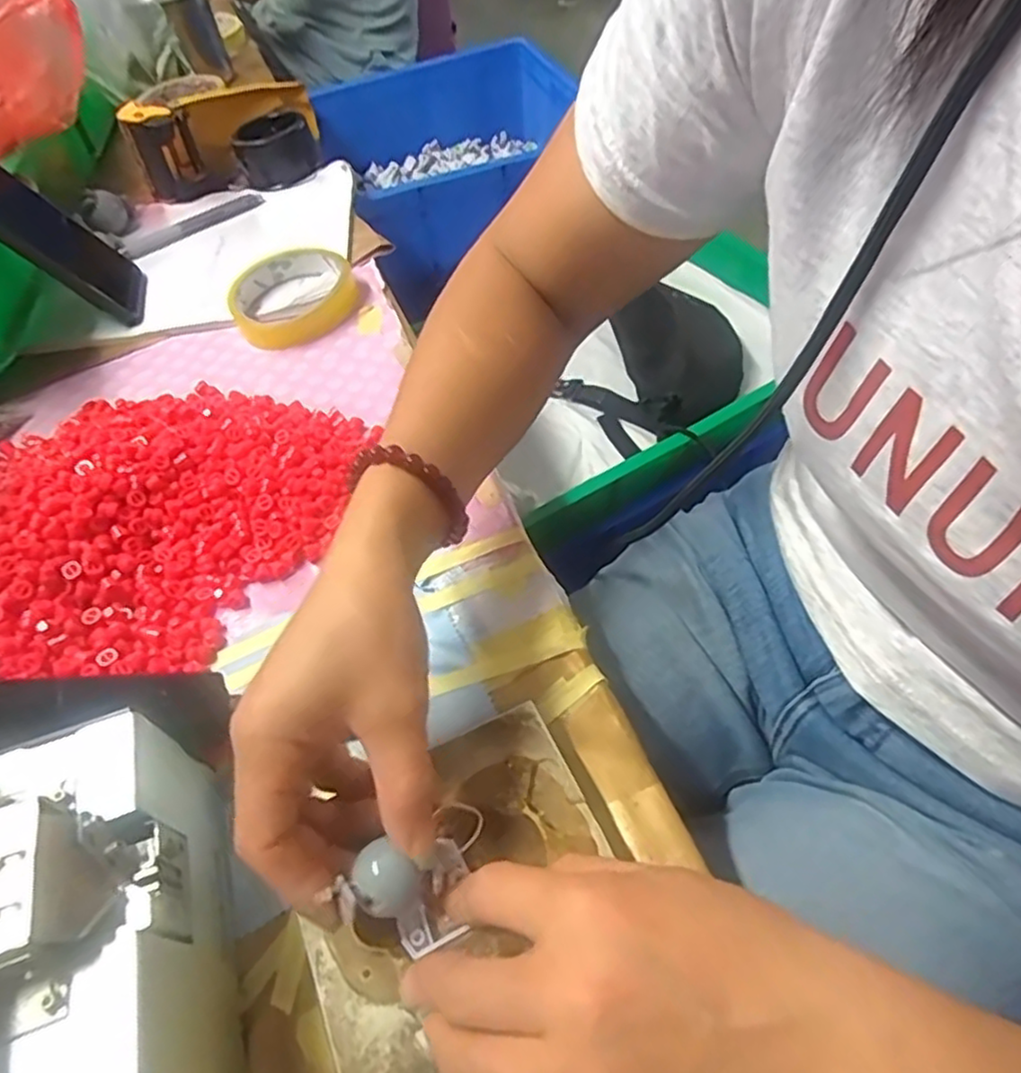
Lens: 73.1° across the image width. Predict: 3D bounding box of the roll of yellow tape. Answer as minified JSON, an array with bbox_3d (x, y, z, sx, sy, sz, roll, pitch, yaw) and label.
[{"bbox_3d":[-0.168,-0.188,0.532,0.095,0.023,0.094,-3,54,4],"label":"roll of yellow tape"}]

